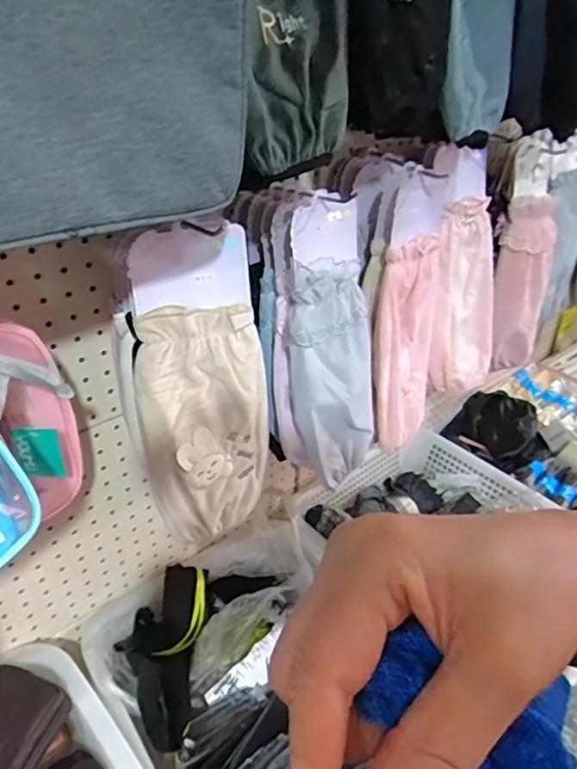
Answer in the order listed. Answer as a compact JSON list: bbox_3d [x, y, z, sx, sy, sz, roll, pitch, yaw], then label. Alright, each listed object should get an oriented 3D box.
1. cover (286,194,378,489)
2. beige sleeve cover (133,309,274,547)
[{"bbox_3d":[0.060,-0.035,0.620,0.030,0.326,0.133,14,39,41],"label":"cover"},{"bbox_3d":[-0.077,0.042,0.554,0.138,0.251,0.015,-19,27,-27],"label":"beige sleeve cover"}]

